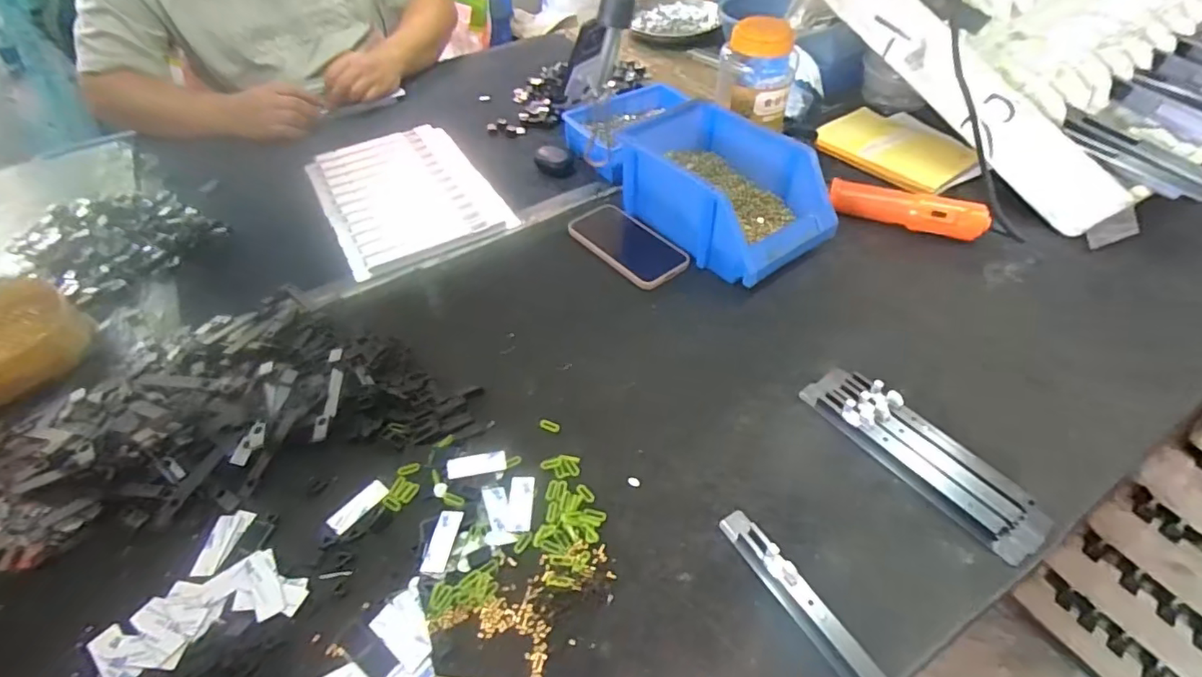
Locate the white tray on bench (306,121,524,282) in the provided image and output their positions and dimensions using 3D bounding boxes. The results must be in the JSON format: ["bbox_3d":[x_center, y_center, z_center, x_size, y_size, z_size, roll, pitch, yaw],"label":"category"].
[{"bbox_3d":[-0.288,-0.220,0.810,0.219,0.010,0.315,-24,52,-21],"label":"white tray on bench"}]

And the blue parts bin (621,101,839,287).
[{"bbox_3d":[0.150,-0.181,0.696,0.145,0.112,0.249,-30,55,-24],"label":"blue parts bin"}]

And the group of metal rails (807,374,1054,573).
[{"bbox_3d":[0.281,0.102,0.493,0.056,0.024,0.207,-30,55,-25],"label":"group of metal rails"}]

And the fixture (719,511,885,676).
[{"bbox_3d":[0.161,0.209,0.396,0.025,0.022,0.206,-25,53,-21],"label":"fixture"}]

